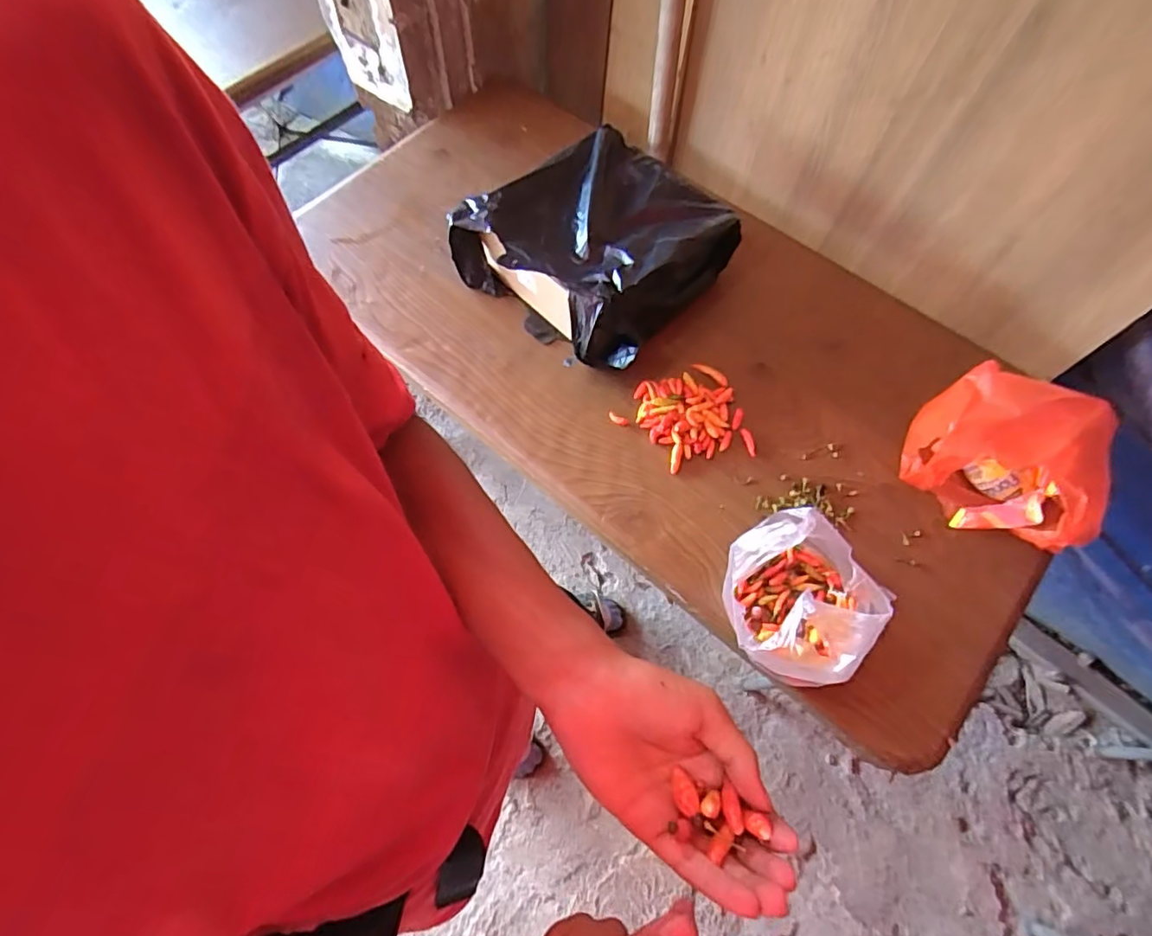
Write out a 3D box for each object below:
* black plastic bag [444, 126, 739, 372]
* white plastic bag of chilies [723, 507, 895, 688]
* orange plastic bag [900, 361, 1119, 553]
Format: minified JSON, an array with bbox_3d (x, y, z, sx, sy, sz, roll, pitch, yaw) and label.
[{"bbox_3d":[0.031,-0.323,0.852,0.316,0.135,0.313,-41,73,-18],"label":"black plastic bag"},{"bbox_3d":[0.232,0.128,0.607,0.147,0.183,0.160,12,66,4],"label":"white plastic bag of chilies"},{"bbox_3d":[0.537,-0.015,0.711,0.205,0.122,0.199,38,70,14],"label":"orange plastic bag"}]

